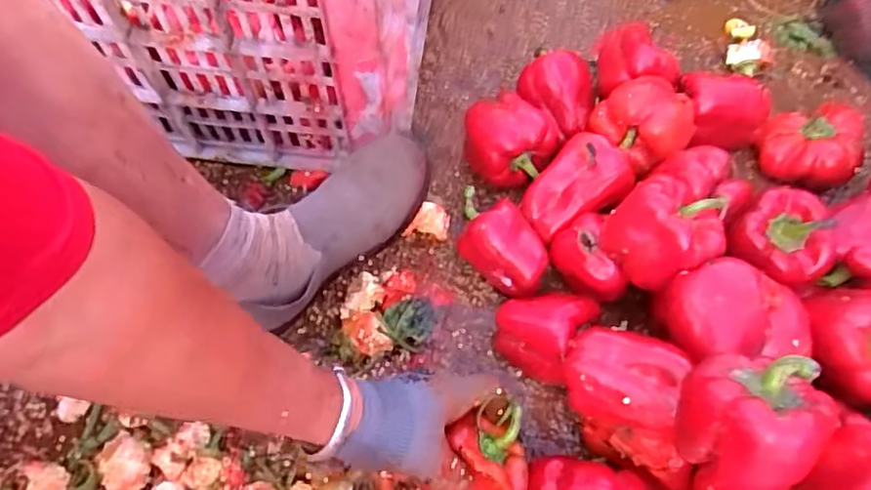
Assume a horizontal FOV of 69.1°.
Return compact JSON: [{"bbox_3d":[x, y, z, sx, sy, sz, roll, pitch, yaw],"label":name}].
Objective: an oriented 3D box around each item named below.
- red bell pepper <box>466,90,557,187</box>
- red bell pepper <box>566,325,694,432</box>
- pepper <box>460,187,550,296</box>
[{"bbox_3d":[0.072,-0.102,0.632,0.084,0.083,0.077,1,65,-1],"label":"red bell pepper"},{"bbox_3d":[0.146,0.101,0.475,0.083,0.055,0.074,27,104,33],"label":"red bell pepper"},{"bbox_3d":[0.056,0.001,0.588,0.103,0.067,0.059,33,69,13],"label":"pepper"}]

